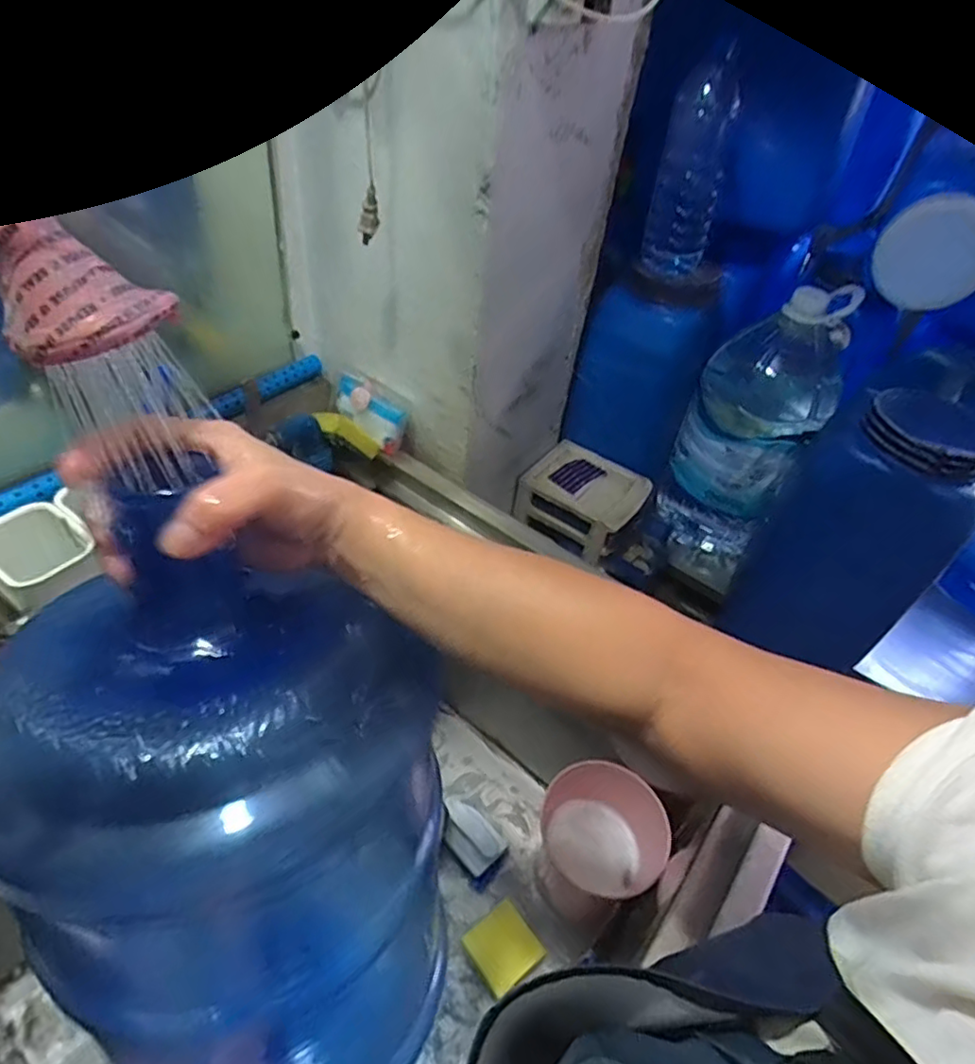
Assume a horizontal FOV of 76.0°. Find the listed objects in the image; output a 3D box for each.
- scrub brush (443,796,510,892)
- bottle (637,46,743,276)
[{"bbox_3d":[-0.021,0.409,0.834,0.059,0.055,0.103,-29,55,-31],"label":"scrub brush"},{"bbox_3d":[0.246,-0.430,0.758,0.063,0.216,0.066,-8,47,-15],"label":"bottle"}]

